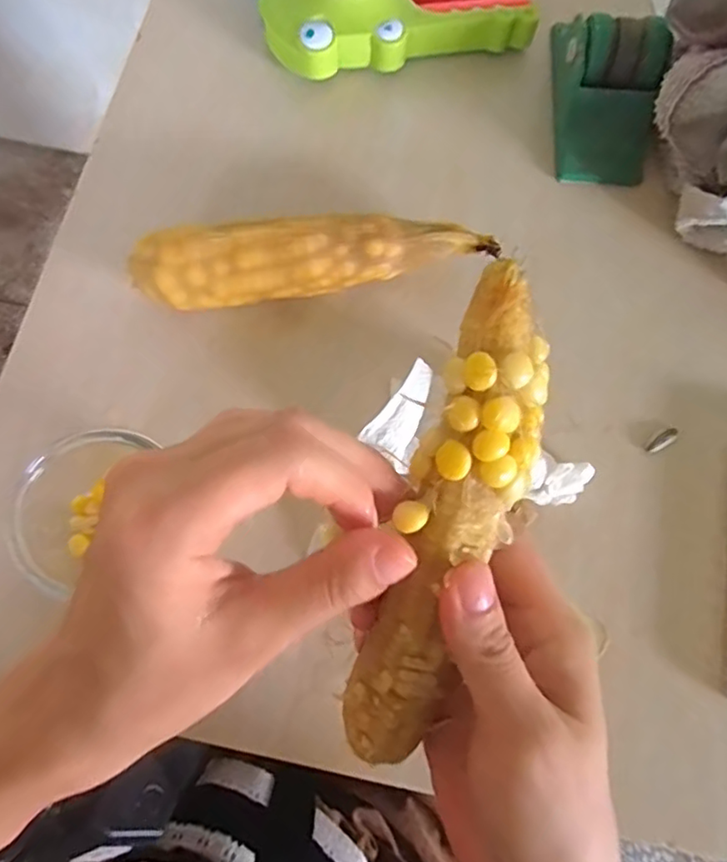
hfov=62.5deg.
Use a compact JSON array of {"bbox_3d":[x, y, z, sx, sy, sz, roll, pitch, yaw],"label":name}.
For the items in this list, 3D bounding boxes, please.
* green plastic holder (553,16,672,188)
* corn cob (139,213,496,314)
[{"bbox_3d":[0.147,-0.202,0.364,0.059,0.057,0.077,-1,75,-2],"label":"green plastic holder"},{"bbox_3d":[-0.026,-0.095,0.337,0.191,0.045,0.035,-8,75,-4],"label":"corn cob"}]

